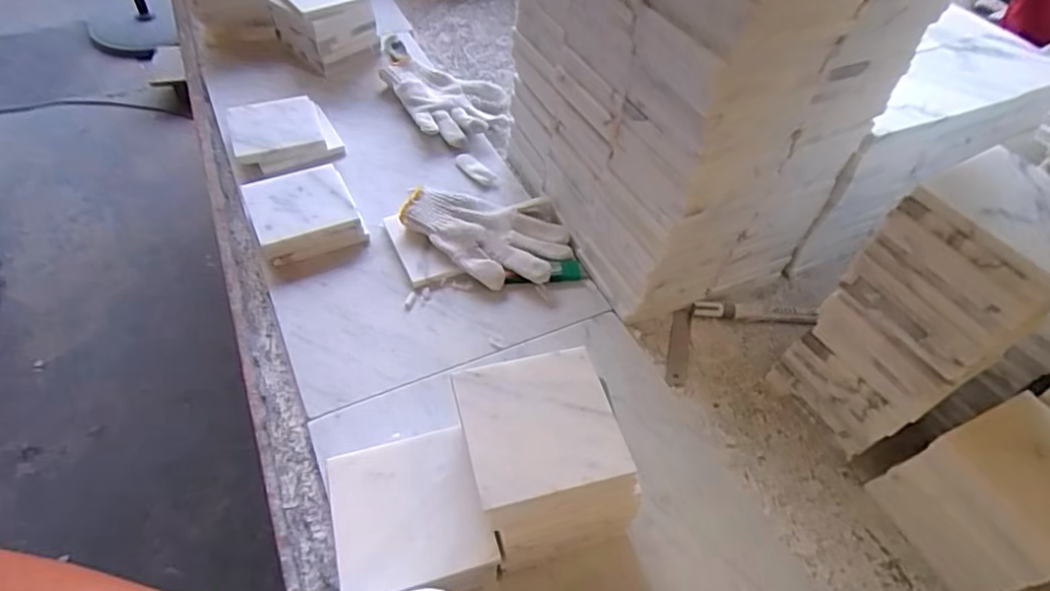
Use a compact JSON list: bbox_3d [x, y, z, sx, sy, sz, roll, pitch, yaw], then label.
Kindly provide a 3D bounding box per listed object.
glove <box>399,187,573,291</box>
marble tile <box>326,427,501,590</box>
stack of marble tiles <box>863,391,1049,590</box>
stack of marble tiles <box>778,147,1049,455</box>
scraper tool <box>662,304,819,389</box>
[{"bbox_3d":[-0.044,-0.065,0.642,0.174,0.030,0.109,16,52,7],"label":"glove"},{"bbox_3d":[-0.080,0.143,0.406,0.096,0.016,0.098,-11,54,-14],"label":"marble tile"},{"bbox_3d":[0.358,0.152,0.454,0.101,0.106,0.104,-16,55,-17],"label":"stack of marble tiles"},{"bbox_3d":[0.313,0.014,0.469,0.111,0.219,0.105,-22,57,-21],"label":"stack of marble tiles"},{"bbox_3d":[0.200,0.032,0.611,0.177,0.019,0.074,-20,56,-20],"label":"scraper tool"}]

